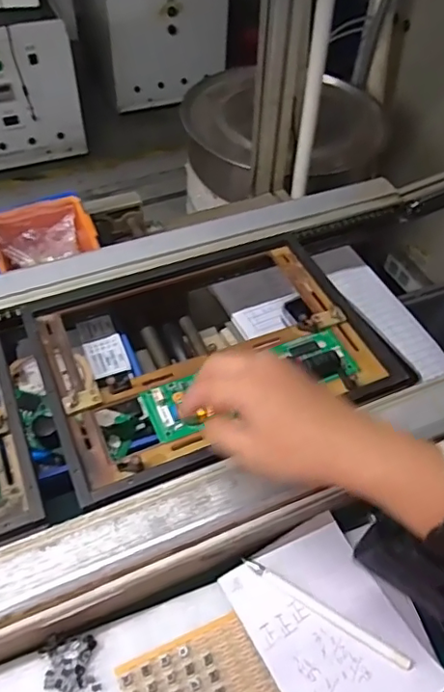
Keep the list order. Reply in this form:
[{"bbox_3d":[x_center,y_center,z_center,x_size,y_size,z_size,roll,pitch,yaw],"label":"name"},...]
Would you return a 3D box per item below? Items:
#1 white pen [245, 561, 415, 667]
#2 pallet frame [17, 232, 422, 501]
[{"bbox_3d":[0.075,0.193,0.399,0.132,0.008,0.010,27,55,19],"label":"white pen"},{"bbox_3d":[-0.013,-0.007,0.515,0.302,0.026,0.240,-18,54,-16],"label":"pallet frame"}]

